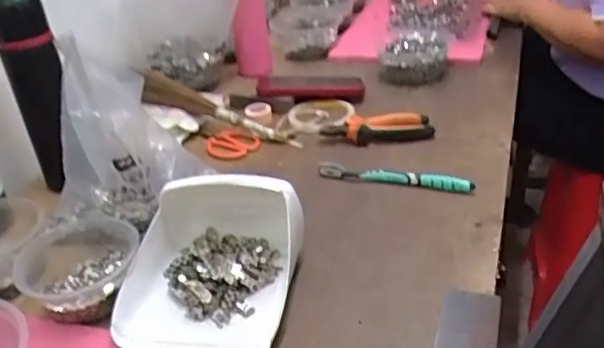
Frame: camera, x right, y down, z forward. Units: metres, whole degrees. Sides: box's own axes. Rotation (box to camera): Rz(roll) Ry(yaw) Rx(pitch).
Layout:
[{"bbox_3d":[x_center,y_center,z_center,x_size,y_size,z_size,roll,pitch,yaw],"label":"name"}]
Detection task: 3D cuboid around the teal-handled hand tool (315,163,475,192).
[{"bbox_3d":[0.111,0.002,0.729,0.185,0.019,0.017,5,32,20],"label":"teal-handled hand tool"}]

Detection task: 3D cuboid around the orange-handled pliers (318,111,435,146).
[{"bbox_3d":[0.102,-0.065,0.839,0.153,0.031,0.048,-1,31,11],"label":"orange-handled pliers"}]

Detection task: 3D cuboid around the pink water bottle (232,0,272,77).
[{"bbox_3d":[-0.092,-0.283,1.037,0.064,0.204,0.058,-4,31,0],"label":"pink water bottle"}]

